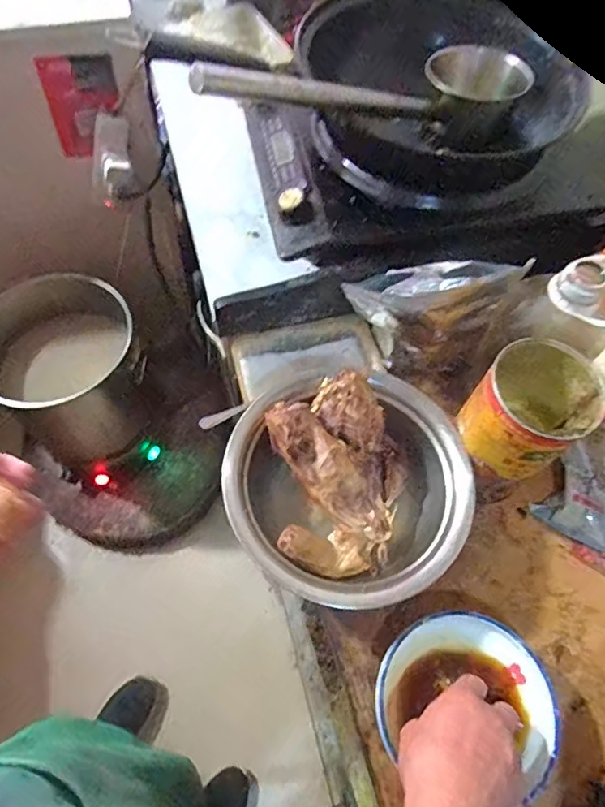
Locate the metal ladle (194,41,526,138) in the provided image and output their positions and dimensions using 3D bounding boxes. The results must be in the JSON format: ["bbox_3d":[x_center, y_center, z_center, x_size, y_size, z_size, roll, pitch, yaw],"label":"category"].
[{"bbox_3d":[0.079,-0.326,0.552,0.428,0.066,0.090,-27,64,-37],"label":"metal ladle"}]

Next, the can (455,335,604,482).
[{"bbox_3d":[0.216,0.009,0.526,0.100,0.096,0.103,38,66,17],"label":"can"}]

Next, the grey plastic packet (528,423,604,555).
[{"bbox_3d":[0.325,0.094,0.580,0.104,0.096,0.093,31,64,14],"label":"grey plastic packet"}]

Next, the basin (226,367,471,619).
[{"bbox_3d":[0.051,0.078,0.565,0.242,0.097,0.210,34,65,15],"label":"basin"}]

